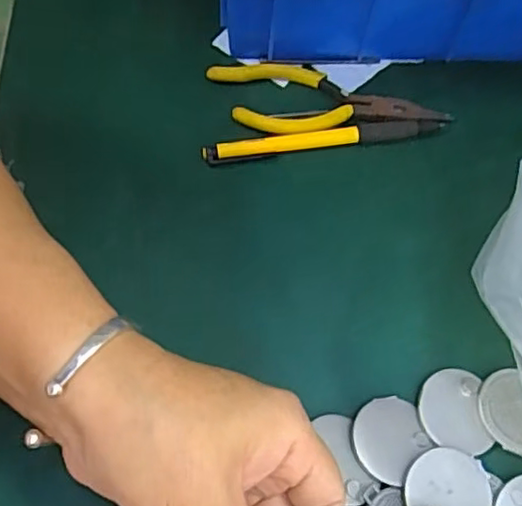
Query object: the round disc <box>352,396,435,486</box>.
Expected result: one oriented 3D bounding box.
[{"bbox_3d":[0.060,0.086,0.294,0.038,0.006,0.033,-41,74,-19],"label":"round disc"}]

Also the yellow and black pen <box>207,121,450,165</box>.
[{"bbox_3d":[0.036,-0.065,0.363,0.138,0.008,0.012,-9,66,-8],"label":"yellow and black pen"}]

